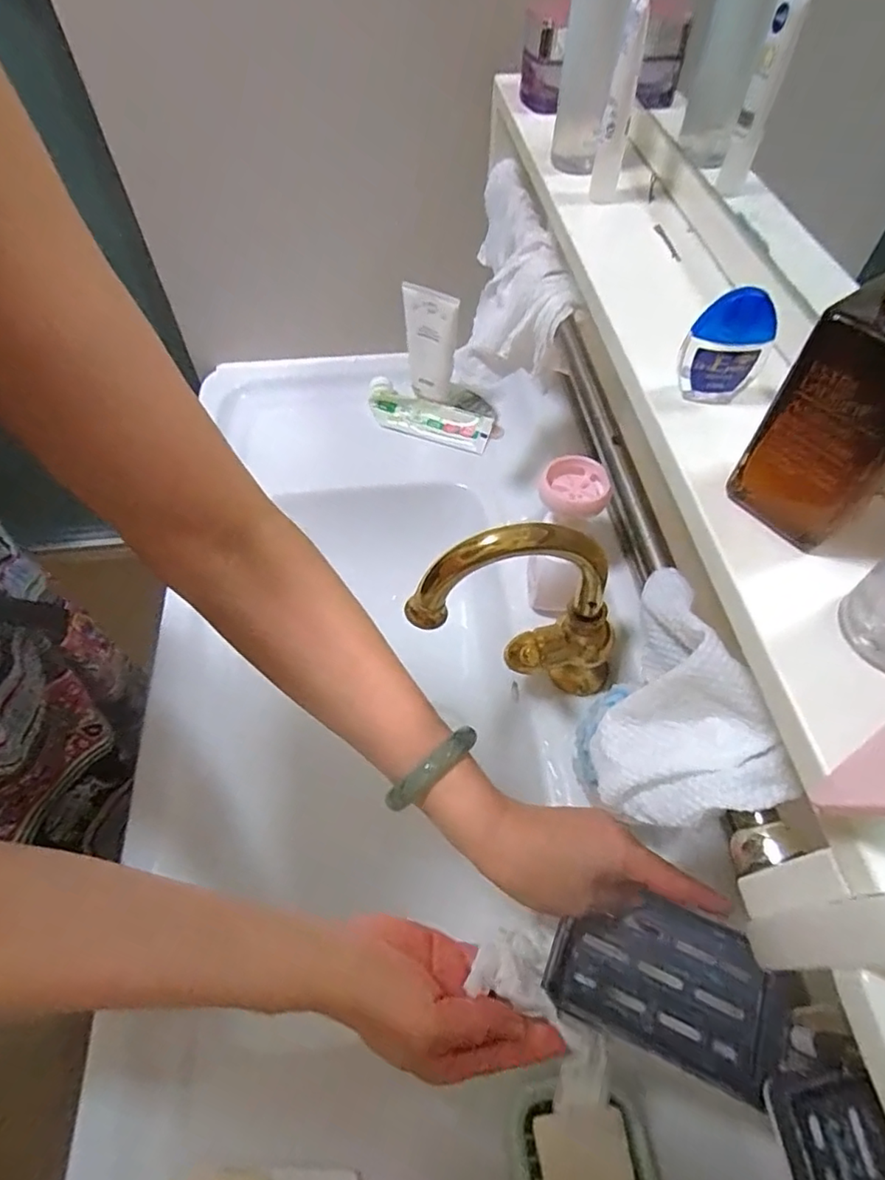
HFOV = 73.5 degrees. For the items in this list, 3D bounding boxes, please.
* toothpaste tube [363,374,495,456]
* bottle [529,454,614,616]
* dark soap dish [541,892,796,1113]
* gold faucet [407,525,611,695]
[{"bbox_3d":[-0.019,-0.237,0.806,0.174,0.034,0.052,18,59,11],"label":"toothpaste tube"},{"bbox_3d":[0.119,-0.049,0.595,0.064,0.162,0.074,19,59,12],"label":"bottle"},{"bbox_3d":[0.132,0.226,0.344,0.130,0.012,0.077,20,59,13],"label":"dark soap dish"},{"bbox_3d":[0.069,0.028,0.509,0.189,0.218,0.046,-2,57,-1],"label":"gold faucet"}]

